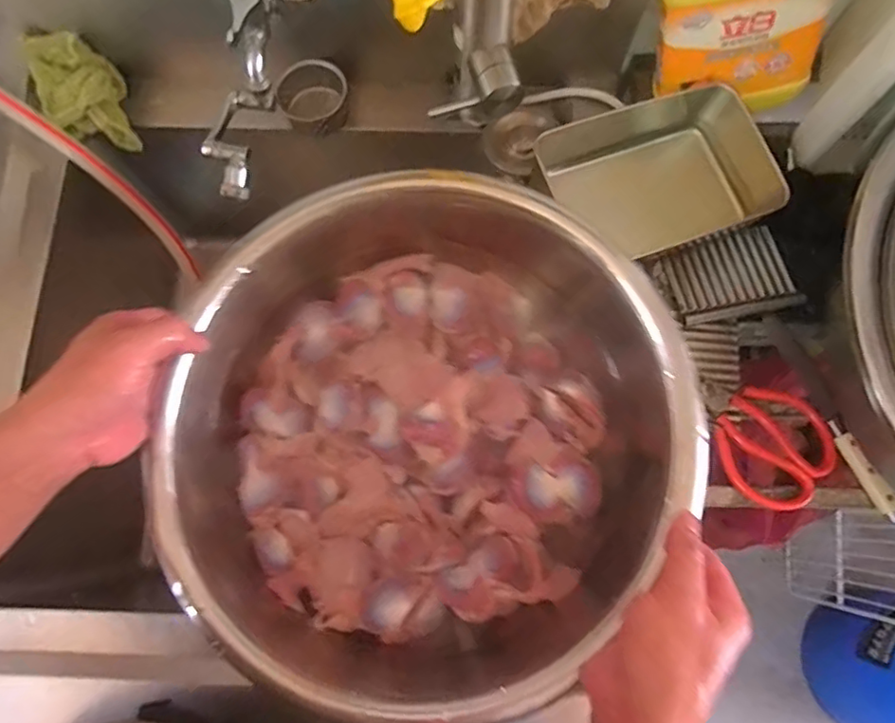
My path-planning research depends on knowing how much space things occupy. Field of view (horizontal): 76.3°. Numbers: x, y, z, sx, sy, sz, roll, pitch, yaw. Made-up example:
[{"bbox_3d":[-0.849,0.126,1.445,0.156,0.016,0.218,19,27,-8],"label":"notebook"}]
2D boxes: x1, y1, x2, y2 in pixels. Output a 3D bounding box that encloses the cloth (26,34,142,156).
[{"bbox_3d":[-0.395,-0.290,0.613,0.085,0.098,0.069,0,76,1],"label":"cloth"}]

